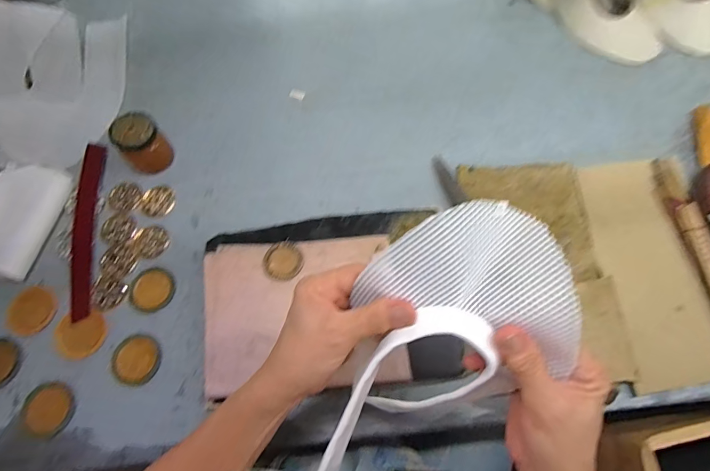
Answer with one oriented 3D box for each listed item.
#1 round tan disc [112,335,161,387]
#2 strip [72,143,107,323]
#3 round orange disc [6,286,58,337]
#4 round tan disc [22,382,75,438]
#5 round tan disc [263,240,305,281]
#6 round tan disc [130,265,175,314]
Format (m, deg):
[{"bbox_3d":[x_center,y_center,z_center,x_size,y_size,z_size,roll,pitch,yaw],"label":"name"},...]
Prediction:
[{"bbox_3d":[-0.262,0.148,0.464,0.059,0.008,0.053,24,71,12],"label":"round tan disc"},{"bbox_3d":[-0.365,-0.017,0.530,0.034,0.009,0.254,-12,68,-2],"label":"strip"},{"bbox_3d":[-0.409,0.096,0.493,0.056,0.005,0.060,-1,68,3],"label":"round orange disc"},{"bbox_3d":[-0.352,0.199,0.446,0.059,0.005,0.054,-1,68,3],"label":"round tan disc"},{"bbox_3d":[-0.085,0.030,0.464,0.047,0.004,0.046,0,68,1],"label":"round tan disc"},{"bbox_3d":[-0.261,0.069,0.499,0.055,0.006,0.055,-1,68,3],"label":"round tan disc"}]

